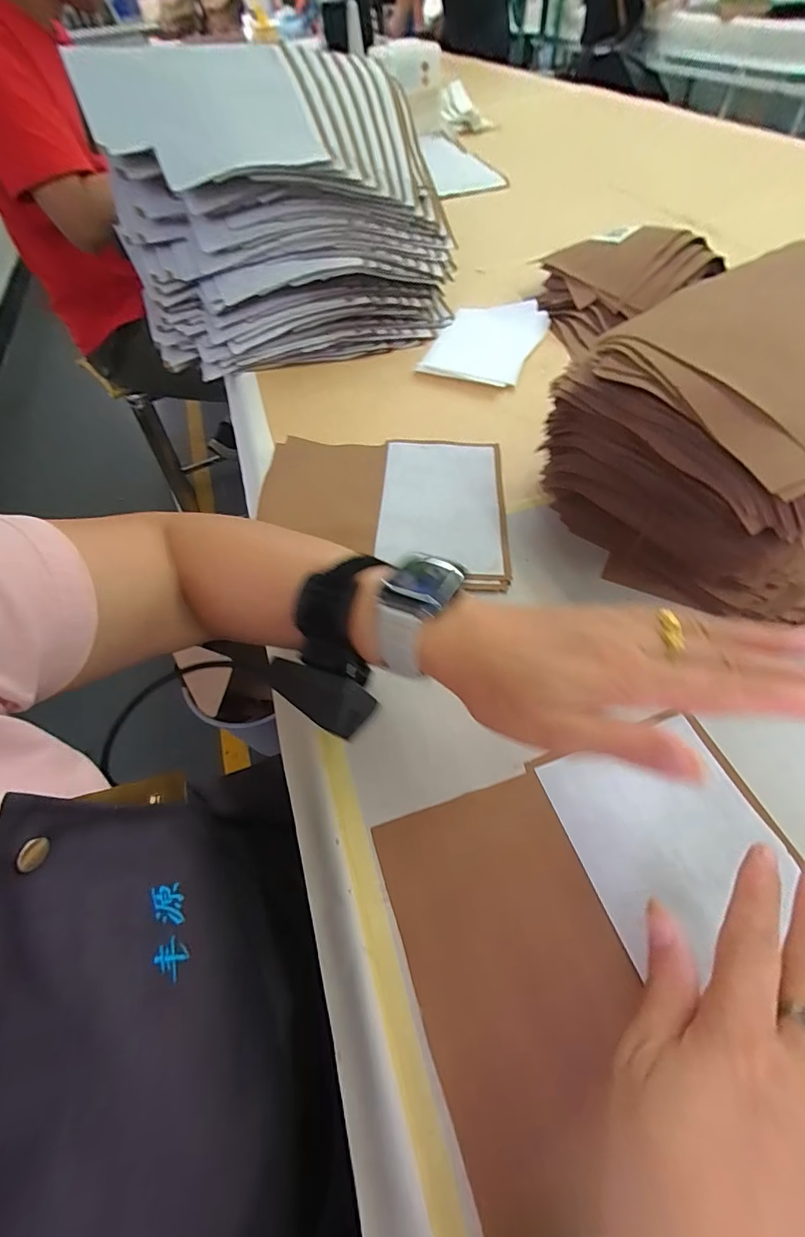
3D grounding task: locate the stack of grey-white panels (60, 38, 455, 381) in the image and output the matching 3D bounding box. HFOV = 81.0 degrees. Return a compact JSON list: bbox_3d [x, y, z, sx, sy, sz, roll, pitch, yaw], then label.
[{"bbox_3d":[-0.161,-0.552,0.637,0.421,0.272,0.372,-17,55,-8],"label":"stack of grey-white panels"}]

